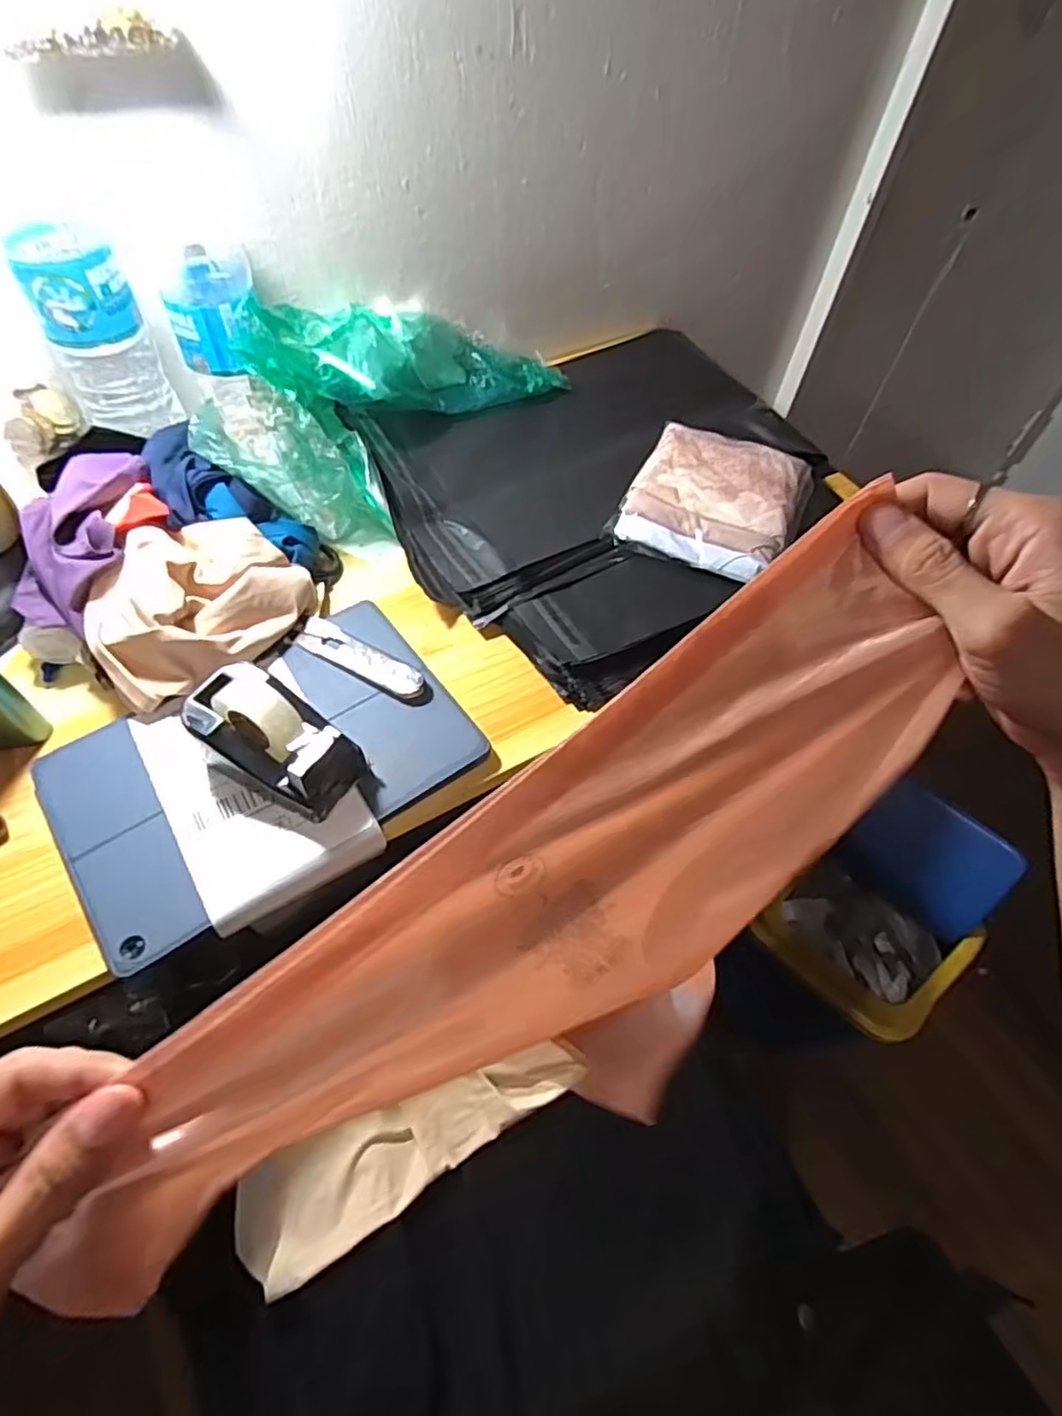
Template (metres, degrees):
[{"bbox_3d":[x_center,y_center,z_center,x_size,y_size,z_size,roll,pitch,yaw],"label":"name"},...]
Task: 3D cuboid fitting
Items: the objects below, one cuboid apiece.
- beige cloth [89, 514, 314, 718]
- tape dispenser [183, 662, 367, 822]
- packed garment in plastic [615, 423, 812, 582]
[{"bbox_3d":[-0.223,-0.068,0.450,0.093,0.062,0.133,30,60,16],"label":"beige cloth"},{"bbox_3d":[-0.154,0.019,0.403,0.102,0.055,0.052,29,59,15],"label":"tape dispenser"},{"bbox_3d":[0.150,-0.168,0.555,0.129,0.030,0.144,23,58,11],"label":"packed garment in plastic"}]

